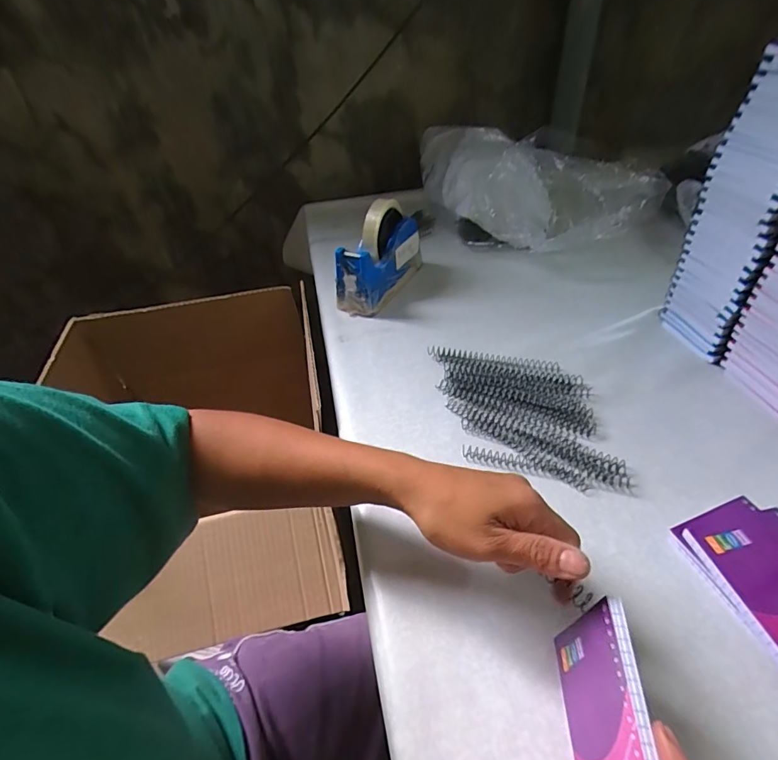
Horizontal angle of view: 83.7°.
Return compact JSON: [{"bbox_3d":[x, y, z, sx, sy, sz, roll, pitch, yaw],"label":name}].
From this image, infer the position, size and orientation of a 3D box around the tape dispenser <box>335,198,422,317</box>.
[{"bbox_3d":[-0.013,-0.178,0.612,0.062,0.114,0.152,16,46,20],"label":"tape dispenser"}]

